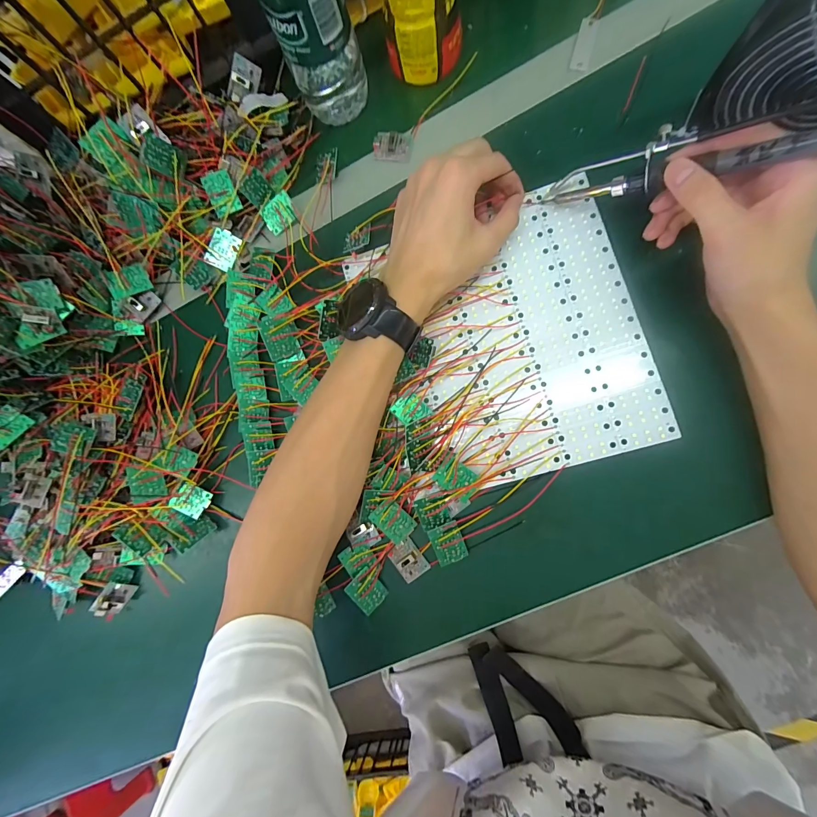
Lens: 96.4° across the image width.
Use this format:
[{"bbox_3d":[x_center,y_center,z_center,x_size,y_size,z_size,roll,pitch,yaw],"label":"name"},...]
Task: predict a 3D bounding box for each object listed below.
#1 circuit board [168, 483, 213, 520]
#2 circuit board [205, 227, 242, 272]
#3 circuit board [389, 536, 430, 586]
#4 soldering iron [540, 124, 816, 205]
[{"bbox_3d":[-0.204,0.087,0.345,0.029,0.004,0.027,37,70,-18],"label":"circuit board"},{"bbox_3d":[-0.182,-0.155,0.359,0.026,0.004,0.035,27,102,-12],"label":"circuit board"},{"bbox_3d":[0.000,0.134,0.320,0.025,0.009,0.035,-34,91,4],"label":"circuit board"},{"bbox_3d":[0.199,-0.172,0.252,0.211,0.028,0.039,16,90,41],"label":"soldering iron"}]

